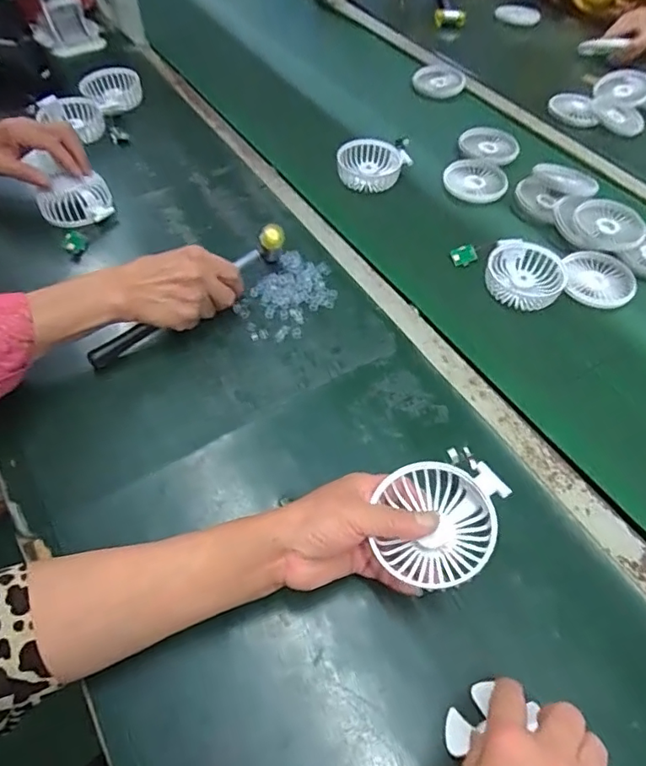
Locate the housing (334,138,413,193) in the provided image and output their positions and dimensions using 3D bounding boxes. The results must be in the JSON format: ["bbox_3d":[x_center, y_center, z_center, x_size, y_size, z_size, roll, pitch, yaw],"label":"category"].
[{"bbox_3d":[0.072,-0.315,0.753,0.100,0.030,0.085,5,55,3],"label":"housing"}]

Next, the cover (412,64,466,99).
[{"bbox_3d":[0.204,-0.530,0.918,0.089,0.025,0.089,8,56,5],"label":"cover"}]

